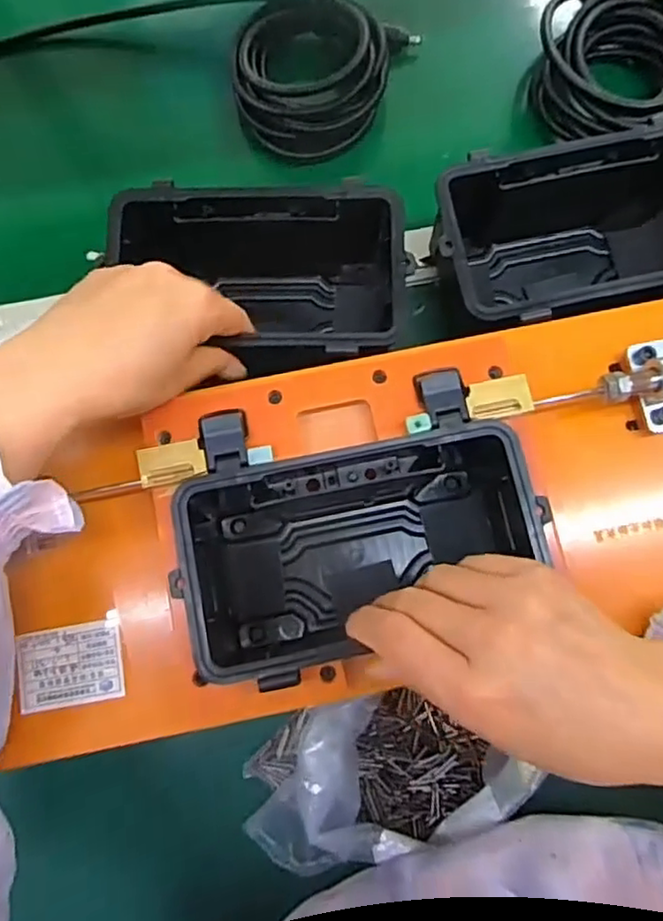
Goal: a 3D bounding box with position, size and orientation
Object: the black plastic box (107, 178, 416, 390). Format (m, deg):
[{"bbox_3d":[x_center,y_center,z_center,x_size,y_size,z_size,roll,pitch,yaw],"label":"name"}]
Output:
[{"bbox_3d":[-0.044,-0.108,0.407,0.171,0.089,0.108,1,79,2],"label":"black plastic box"}]

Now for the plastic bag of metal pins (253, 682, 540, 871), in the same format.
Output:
[{"bbox_3d":[0.026,0.183,0.366,0.158,0.046,0.094,-10,79,-1],"label":"plastic bag of metal pins"}]

